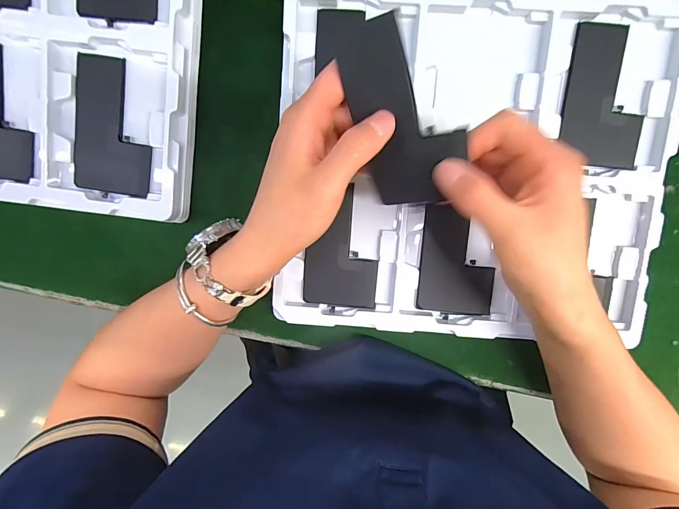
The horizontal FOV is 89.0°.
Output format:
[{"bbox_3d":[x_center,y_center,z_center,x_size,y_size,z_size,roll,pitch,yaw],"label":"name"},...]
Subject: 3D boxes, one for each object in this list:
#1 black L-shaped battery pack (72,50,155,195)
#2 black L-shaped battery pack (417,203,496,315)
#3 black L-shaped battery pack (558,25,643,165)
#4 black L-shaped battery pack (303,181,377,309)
[{"bbox_3d":[-0.185,-0.104,0.284,0.065,0.008,0.105,10,99,-1],"label":"black L-shaped battery pack"},{"bbox_3d":[0.103,0.006,0.300,0.063,0.007,0.093,3,99,0],"label":"black L-shaped battery pack"},{"bbox_3d":[0.215,-0.127,0.280,0.058,0.012,0.108,3,99,0],"label":"black L-shaped battery pack"},{"bbox_3d":[0.003,-0.003,0.303,0.063,0.005,0.099,4,99,0],"label":"black L-shaped battery pack"}]

